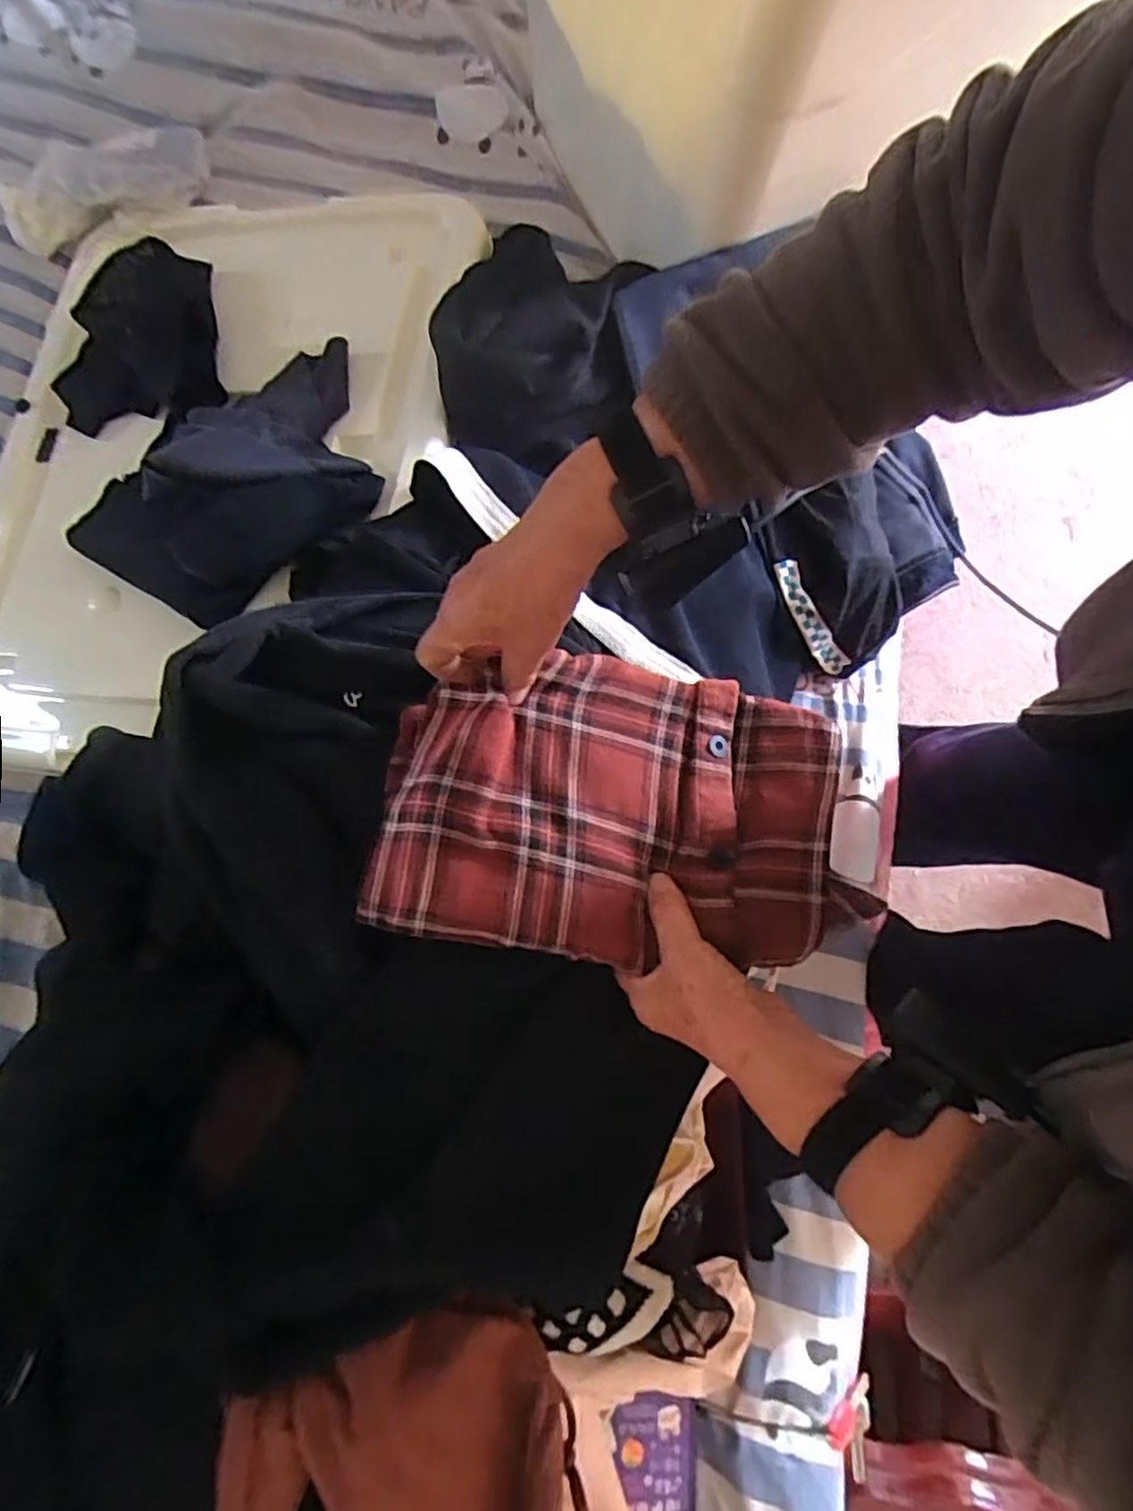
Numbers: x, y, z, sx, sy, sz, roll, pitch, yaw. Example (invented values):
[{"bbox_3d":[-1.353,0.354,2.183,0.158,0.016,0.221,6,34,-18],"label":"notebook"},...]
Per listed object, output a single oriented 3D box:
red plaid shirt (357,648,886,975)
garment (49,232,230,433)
[{"bbox_3d":[0.030,0.029,0.426,0.278,0.077,0.192,8,78,2],"label":"red plaid shirt"},{"bbox_3d":[-0.464,-0.437,0.727,0.181,0.065,0.201,-13,78,-2],"label":"garment"}]

